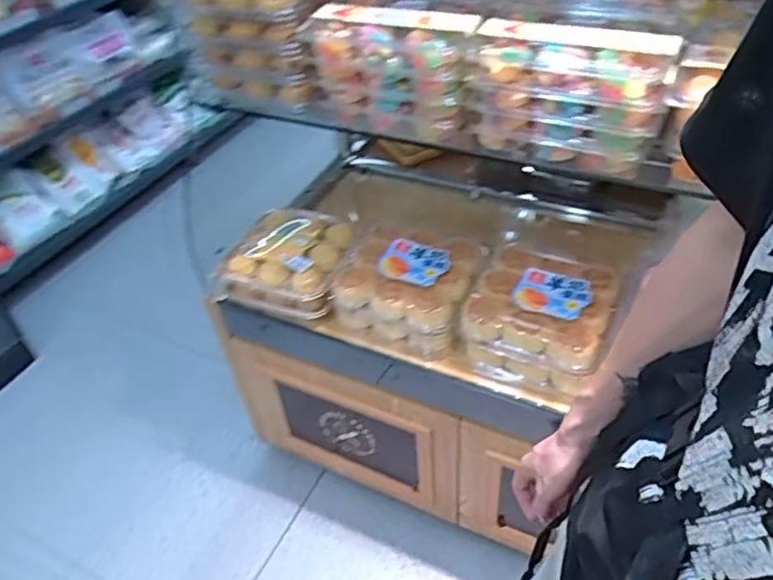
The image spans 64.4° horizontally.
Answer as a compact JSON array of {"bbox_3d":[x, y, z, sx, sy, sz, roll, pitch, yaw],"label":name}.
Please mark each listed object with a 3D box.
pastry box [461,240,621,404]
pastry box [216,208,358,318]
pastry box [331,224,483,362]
[{"bbox_3d":[0.243,0.043,0.972,0.201,0.121,0.219,14,46,20],"label":"pastry box"},{"bbox_3d":[-0.160,-0.067,1.085,0.194,0.073,0.221,10,45,16],"label":"pastry box"},{"bbox_3d":[0.038,-0.009,1.032,0.200,0.105,0.198,14,46,19],"label":"pastry box"}]

